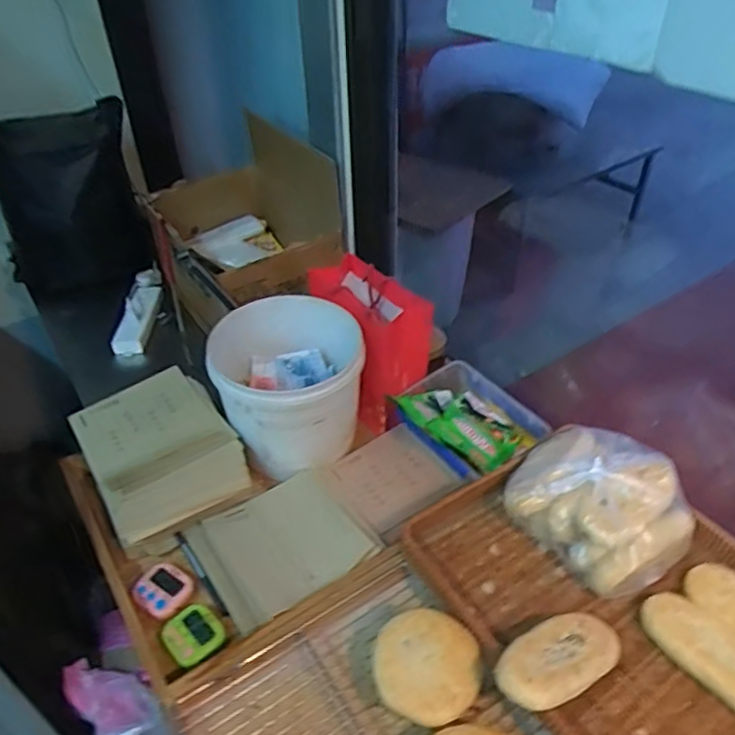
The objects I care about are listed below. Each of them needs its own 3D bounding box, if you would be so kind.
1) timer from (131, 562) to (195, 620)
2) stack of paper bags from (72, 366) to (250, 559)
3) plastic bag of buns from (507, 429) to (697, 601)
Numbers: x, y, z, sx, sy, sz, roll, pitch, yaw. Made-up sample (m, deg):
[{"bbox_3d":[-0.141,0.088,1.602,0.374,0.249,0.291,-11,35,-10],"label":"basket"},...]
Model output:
[{"bbox_3d":[-0.254,0.276,0.769,0.065,0.012,0.062,29,48,31],"label":"timer"},{"bbox_3d":[-0.300,0.118,0.891,0.185,0.082,0.256,-24,45,-25],"label":"stack of paper bags"},{"bbox_3d":[0.273,0.162,0.736,0.161,0.102,0.192,-30,48,-30],"label":"plastic bag of buns"}]

